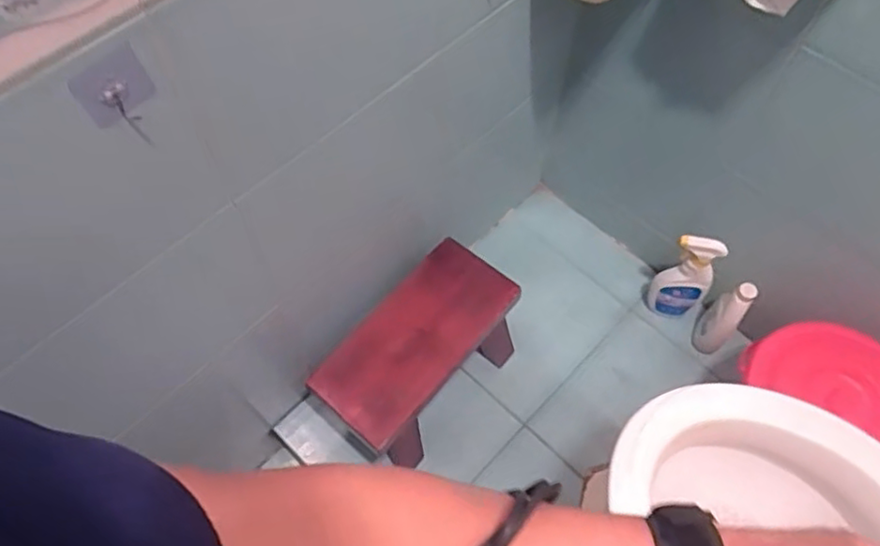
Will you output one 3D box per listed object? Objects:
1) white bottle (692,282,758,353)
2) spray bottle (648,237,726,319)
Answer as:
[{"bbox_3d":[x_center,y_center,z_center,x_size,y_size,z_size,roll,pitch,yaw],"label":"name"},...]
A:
[{"bbox_3d":[0.521,0.081,1.202,0.065,0.209,0.060,0,61,0],"label":"white bottle"},{"bbox_3d":[0.458,0.013,1.226,0.098,0.246,0.049,37,67,18],"label":"spray bottle"}]

